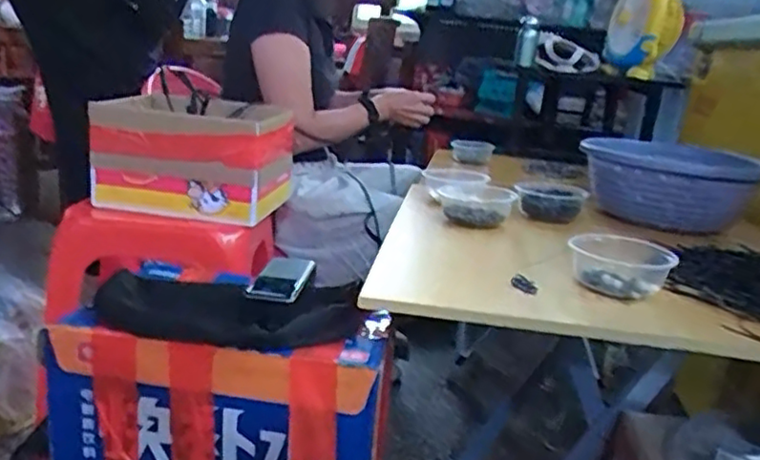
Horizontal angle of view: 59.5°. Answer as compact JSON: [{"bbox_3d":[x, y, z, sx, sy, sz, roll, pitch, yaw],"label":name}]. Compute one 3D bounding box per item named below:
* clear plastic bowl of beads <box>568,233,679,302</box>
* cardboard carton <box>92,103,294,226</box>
[{"bbox_3d":[0.268,0.038,0.755,0.106,0.046,0.091,7,17,6],"label":"clear plastic bowl of beads"},{"bbox_3d":[-0.328,-0.132,1.193,0.295,0.174,0.209,6,16,3],"label":"cardboard carton"}]

